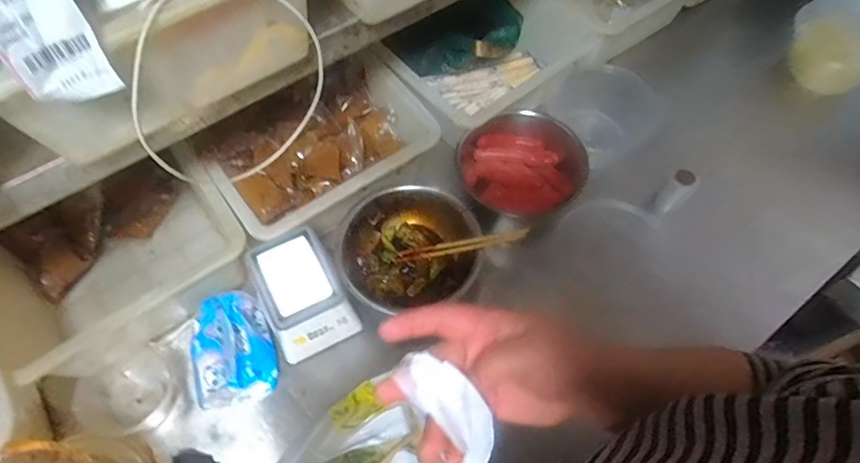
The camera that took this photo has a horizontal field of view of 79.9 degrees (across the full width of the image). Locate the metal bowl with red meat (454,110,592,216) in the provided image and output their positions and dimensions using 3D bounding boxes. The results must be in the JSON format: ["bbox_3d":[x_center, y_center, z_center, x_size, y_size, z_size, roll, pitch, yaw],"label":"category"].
[{"bbox_3d":[0.128,-0.092,0.721,0.143,0.070,0.160,-33,66,-17],"label":"metal bowl with red meat"}]

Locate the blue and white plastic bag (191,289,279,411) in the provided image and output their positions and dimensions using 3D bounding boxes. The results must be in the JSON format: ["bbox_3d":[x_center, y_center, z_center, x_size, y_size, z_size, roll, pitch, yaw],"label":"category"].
[{"bbox_3d":[-0.241,0.140,0.614,0.096,0.056,0.125,-17,62,-10],"label":"blue and white plastic bag"}]

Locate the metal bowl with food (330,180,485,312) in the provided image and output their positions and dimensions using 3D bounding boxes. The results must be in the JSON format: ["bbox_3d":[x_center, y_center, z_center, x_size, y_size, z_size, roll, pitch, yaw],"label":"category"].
[{"bbox_3d":[-0.032,0.024,0.681,0.180,0.080,0.156,-24,64,-13],"label":"metal bowl with food"}]

